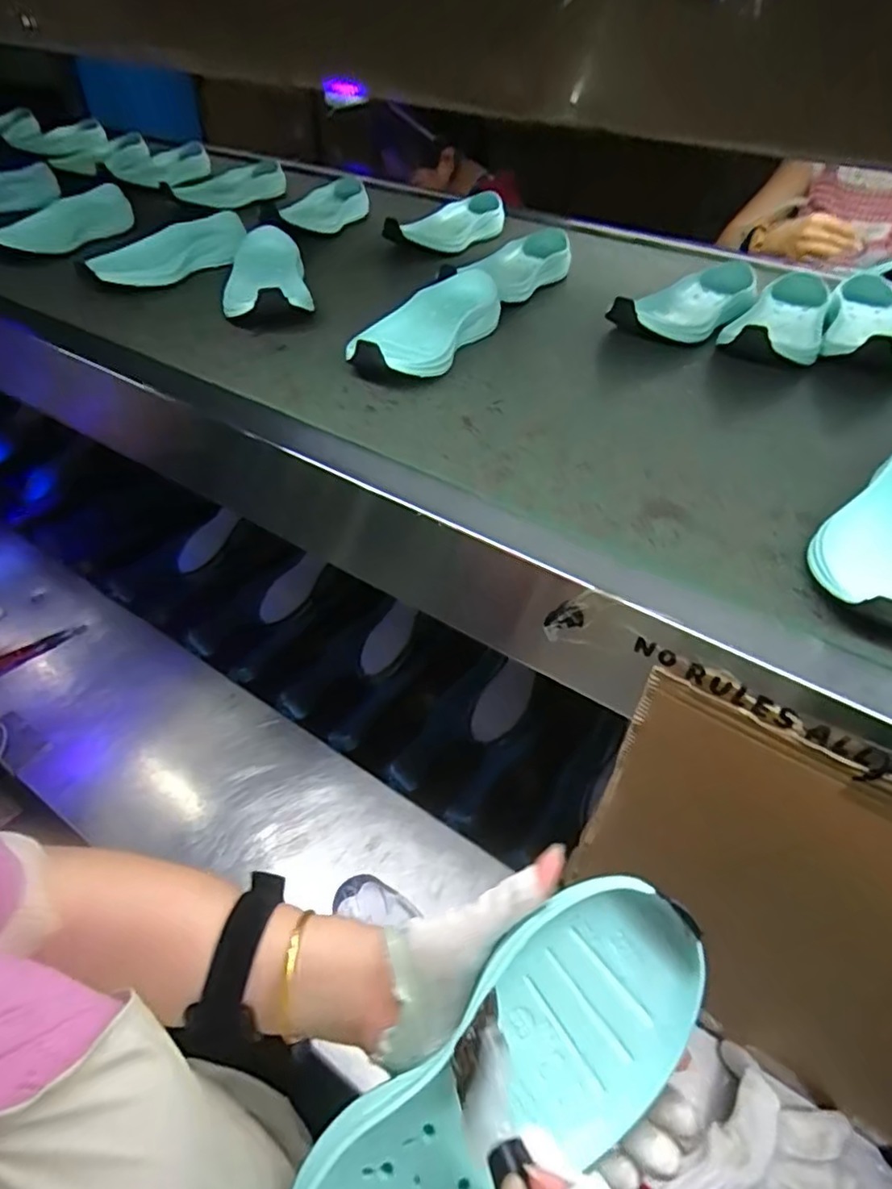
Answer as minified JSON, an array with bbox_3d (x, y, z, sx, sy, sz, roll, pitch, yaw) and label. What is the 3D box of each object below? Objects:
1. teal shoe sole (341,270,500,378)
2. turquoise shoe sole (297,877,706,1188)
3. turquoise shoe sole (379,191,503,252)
[{"bbox_3d":[-0.019,-0.259,0.585,0.090,0.046,0.213,24,48,17],"label":"teal shoe sole"},{"bbox_3d":[0.025,0.221,0.272,0.210,0.033,0.086,-37,77,-11],"label":"turquoise shoe sole"},{"bbox_3d":[0.004,-0.519,0.850,0.081,0.047,0.202,31,51,23],"label":"turquoise shoe sole"}]

